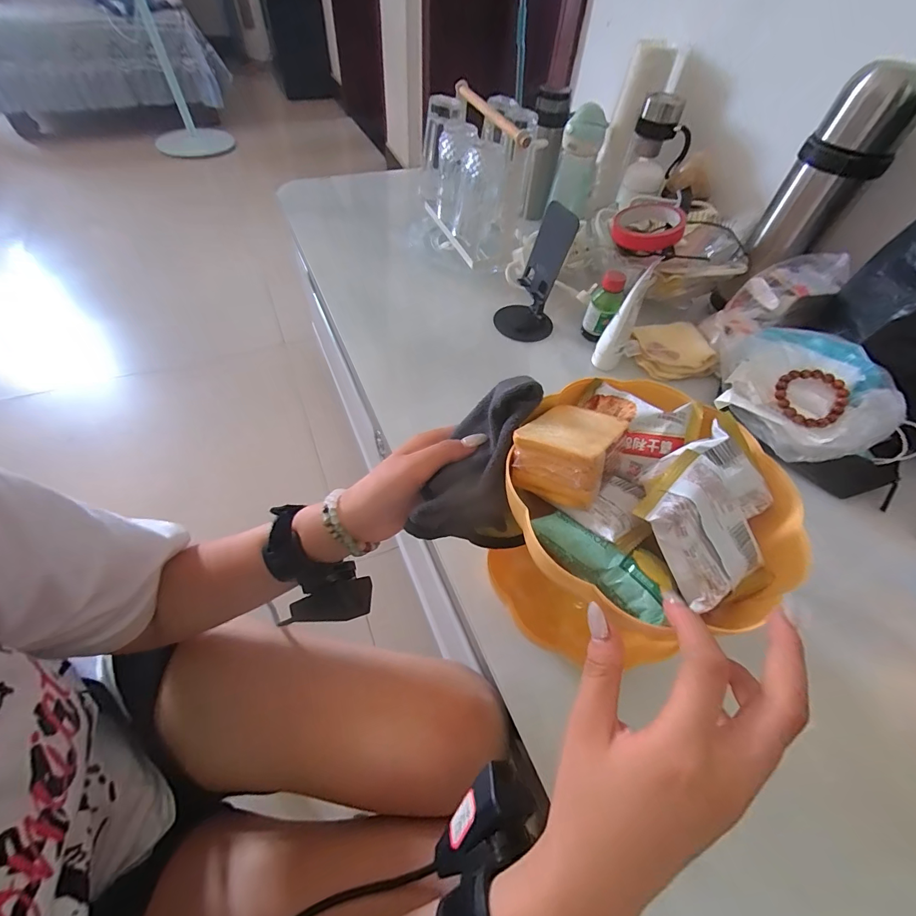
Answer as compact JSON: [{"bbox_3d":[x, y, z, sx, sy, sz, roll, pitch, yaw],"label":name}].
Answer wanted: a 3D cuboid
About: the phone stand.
[{"bbox_3d":[0.109,-0.264,0.584,0.081,0.167,0.082,11,53,4],"label":"phone stand"}]

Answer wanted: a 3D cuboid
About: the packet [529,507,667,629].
[{"bbox_3d":[0.084,0.063,0.247,0.084,0.017,0.023,39,59,22],"label":"packet"}]

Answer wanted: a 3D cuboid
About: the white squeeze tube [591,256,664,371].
[{"bbox_3d":[0.213,-0.179,0.531,0.035,0.141,0.028,24,55,13],"label":"white squeeze tube"}]

